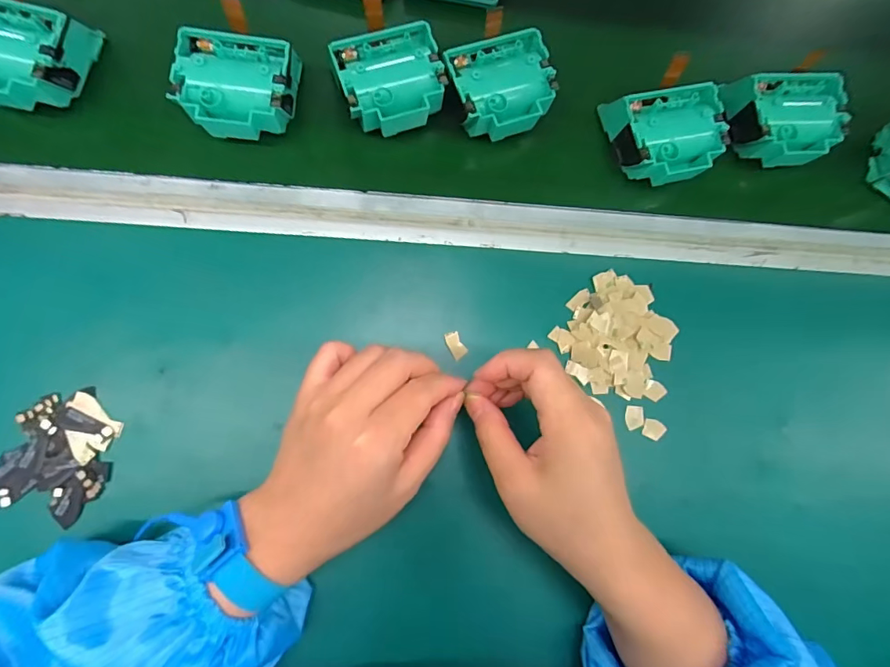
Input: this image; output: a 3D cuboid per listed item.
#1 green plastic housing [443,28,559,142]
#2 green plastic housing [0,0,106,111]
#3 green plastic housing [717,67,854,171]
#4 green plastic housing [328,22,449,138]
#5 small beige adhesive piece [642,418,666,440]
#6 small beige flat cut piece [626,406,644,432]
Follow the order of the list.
[{"bbox_3d":[0.041,-0.181,0.349,0.074,0.035,0.068,-15,87,-8],"label":"green plastic housing"},{"bbox_3d":[-0.295,-0.189,0.326,0.080,0.051,0.073,7,84,-6],"label":"green plastic housing"},{"bbox_3d":[0.259,-0.165,0.359,0.078,0.033,0.065,1,85,-7],"label":"green plastic housing"},{"bbox_3d":[-0.040,-0.181,0.343,0.073,0.037,0.065,-18,87,-8],"label":"green plastic housing"},{"bbox_3d":[0.156,0.072,0.345,0.014,0.005,0.014,26,82,-4],"label":"small beige adhesive piece"},{"bbox_3d":[0.142,0.063,0.346,0.013,0.004,0.018,5,84,-6],"label":"small beige flat cut piece"}]

